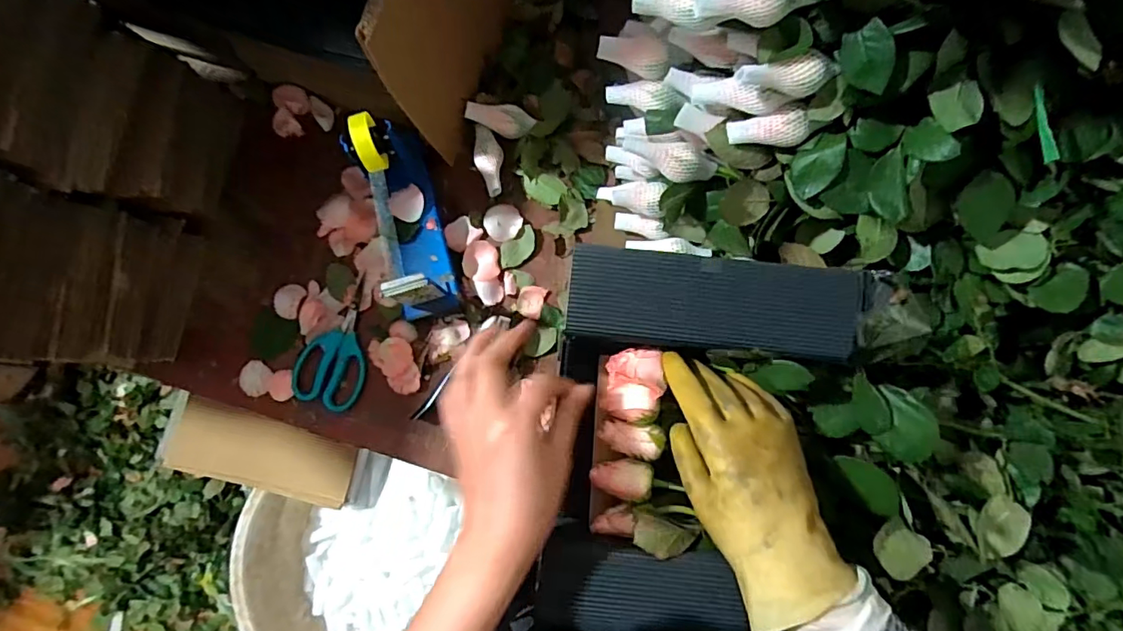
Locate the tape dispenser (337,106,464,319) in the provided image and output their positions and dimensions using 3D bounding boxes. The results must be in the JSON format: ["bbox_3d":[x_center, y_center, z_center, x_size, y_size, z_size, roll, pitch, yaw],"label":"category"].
[{"bbox_3d":[-0.160,-0.098,0.528,0.070,0.131,0.188,-11,82,-1],"label":"tape dispenser"}]

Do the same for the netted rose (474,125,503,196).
[{"bbox_3d":[-0.080,-0.173,0.585,0.029,0.027,0.081,-5,82,0],"label":"netted rose"}]

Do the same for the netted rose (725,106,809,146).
[{"bbox_3d":[0.167,-0.151,0.427,0.060,0.023,0.021,1,82,21],"label":"netted rose"}]

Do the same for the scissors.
[{"bbox_3d":[-0.236,0.029,0.569,0.069,0.011,0.141,21,83,4],"label":"scissors"}]

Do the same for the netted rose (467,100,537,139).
[{"bbox_3d":[-0.068,-0.222,0.594,0.075,0.025,0.035,21,83,3],"label":"netted rose"}]

